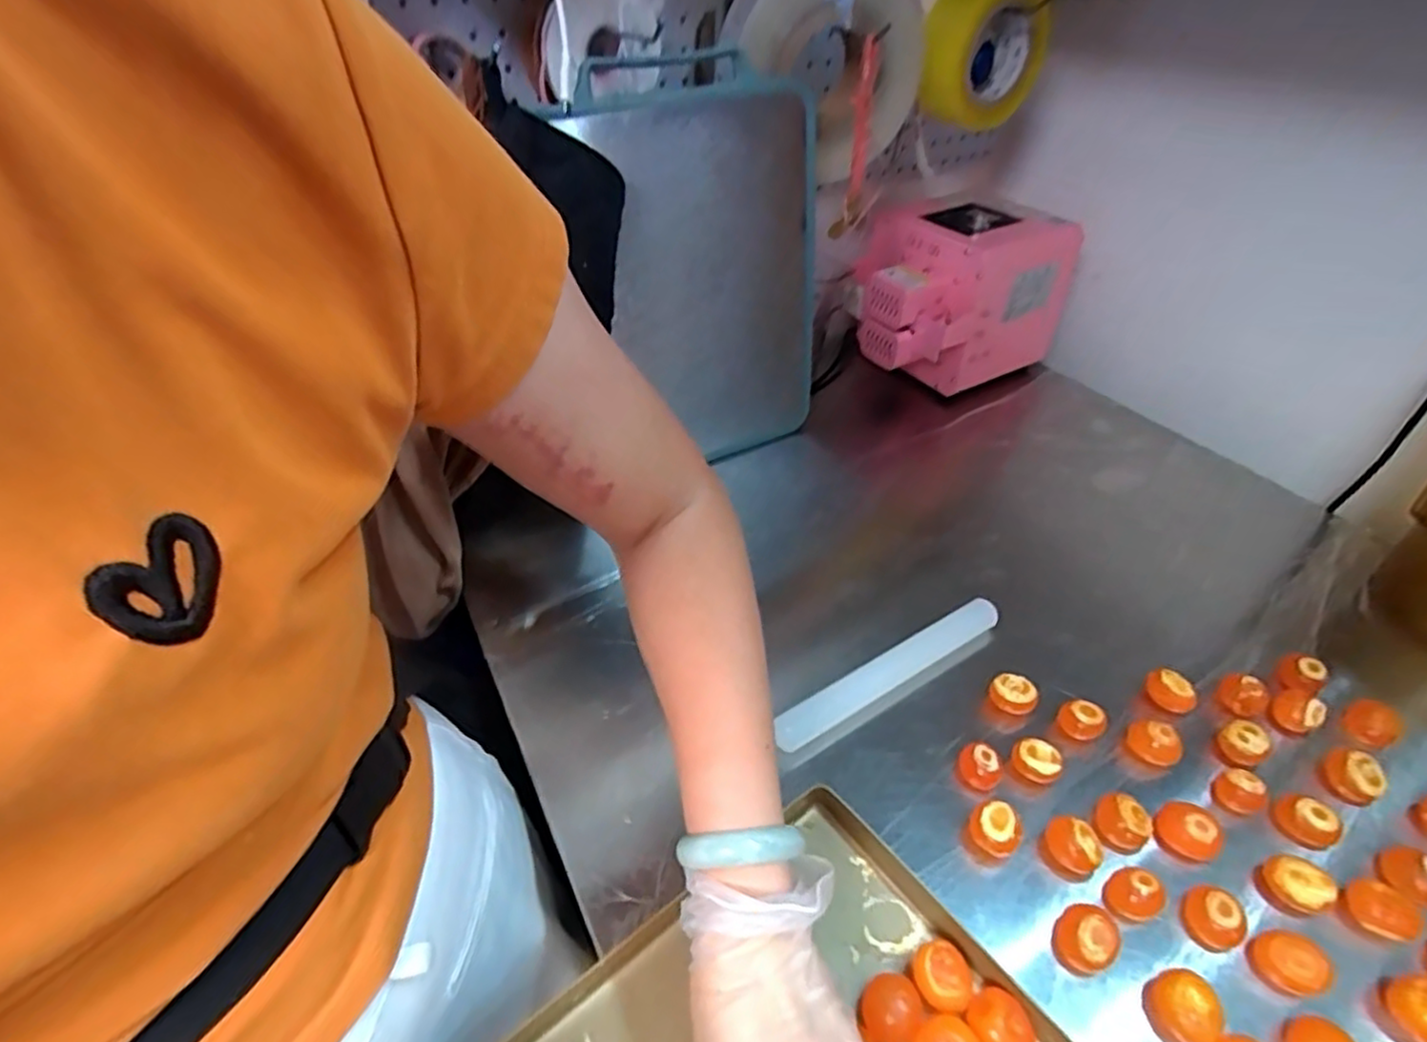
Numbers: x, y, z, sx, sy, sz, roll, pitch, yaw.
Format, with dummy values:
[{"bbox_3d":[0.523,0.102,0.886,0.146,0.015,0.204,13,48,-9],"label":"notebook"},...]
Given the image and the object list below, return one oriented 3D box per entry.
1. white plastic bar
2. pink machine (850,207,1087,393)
[{"bbox_3d":[0.137,0.117,0.517,0.212,0.023,0.022,-23,47,-22],"label":"white plastic bar"},{"bbox_3d":[0.279,-0.255,0.800,0.194,0.191,0.190,-28,49,-26],"label":"pink machine"}]

